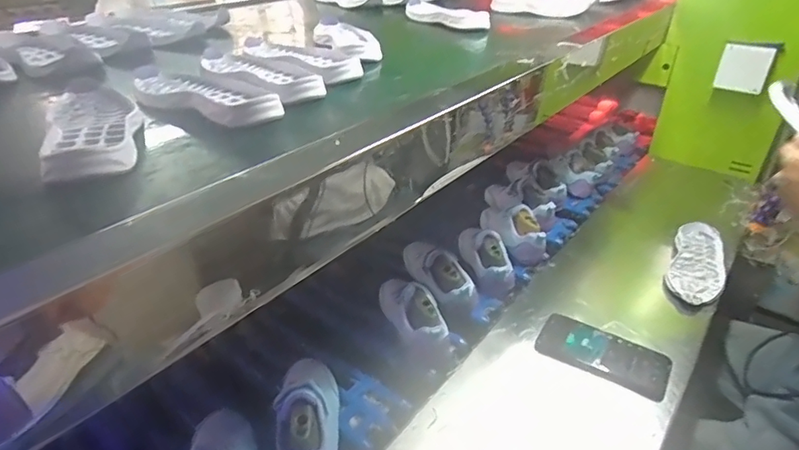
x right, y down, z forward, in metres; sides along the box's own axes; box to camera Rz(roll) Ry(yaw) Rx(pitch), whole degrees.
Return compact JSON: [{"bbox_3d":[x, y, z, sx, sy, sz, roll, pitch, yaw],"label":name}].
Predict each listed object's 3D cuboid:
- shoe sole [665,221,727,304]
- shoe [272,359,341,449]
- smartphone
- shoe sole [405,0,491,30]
[{"bbox_3d":[0.483,0.057,0.827,0.078,0.027,0.194,18,36,25],"label":"shoe sole"},{"bbox_3d":[-0.104,0.217,0.589,0.065,0.084,0.161,-3,33,-4],"label":"shoe"},{"bbox_3d":[0.265,0.168,0.673,0.162,0.012,0.070,19,44,28],"label":"smartphone"},{"bbox_3d":[0.071,-0.363,0.899,0.067,0.037,0.223,-22,39,-31],"label":"shoe sole"}]

